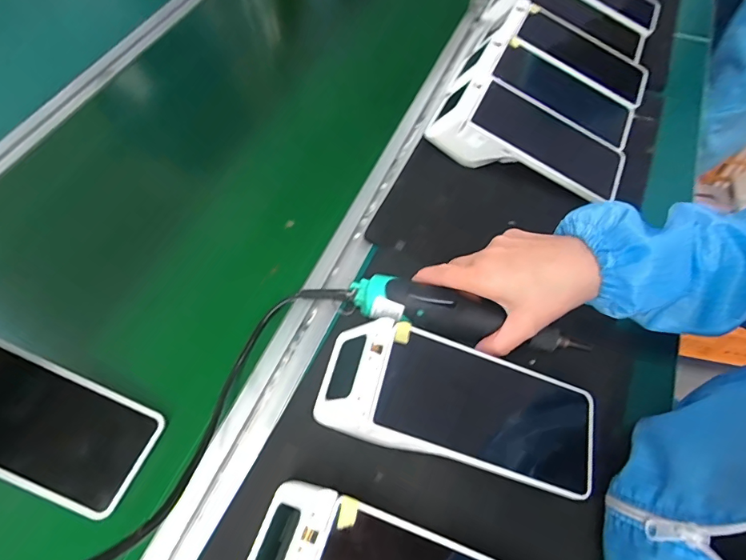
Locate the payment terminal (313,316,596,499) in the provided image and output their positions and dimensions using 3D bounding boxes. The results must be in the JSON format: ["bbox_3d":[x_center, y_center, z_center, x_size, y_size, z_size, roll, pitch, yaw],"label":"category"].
[{"bbox_3d":[0.072,0.095,0.347,0.218,0.045,0.094,18,60,-6],"label":"payment terminal"}]

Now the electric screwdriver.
[{"bbox_3d":[0.078,0.032,0.381,0.194,0.029,0.040,14,60,1],"label":"electric screwdriver"}]

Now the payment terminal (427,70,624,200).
[{"bbox_3d":[0.169,-0.156,0.485,0.209,0.065,0.089,21,62,13],"label":"payment terminal"}]

